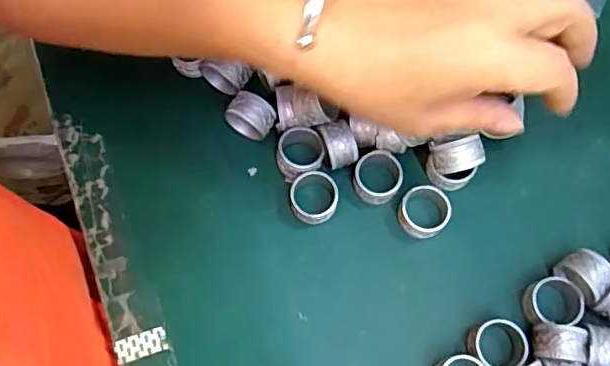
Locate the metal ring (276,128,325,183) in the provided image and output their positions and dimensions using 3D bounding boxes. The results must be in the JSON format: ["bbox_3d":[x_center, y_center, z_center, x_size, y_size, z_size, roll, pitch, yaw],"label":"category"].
[{"bbox_3d":[-0.003,-0.017,0.329,0.028,0.018,0.028,0,70,0],"label":"metal ring"}]

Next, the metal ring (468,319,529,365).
[{"bbox_3d":[0.101,0.087,0.294,0.028,0.016,0.027,0,70,0],"label":"metal ring"}]

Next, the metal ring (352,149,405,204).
[{"bbox_3d":[0.042,-0.003,0.327,0.027,0.018,0.029,0,70,0],"label":"metal ring"}]

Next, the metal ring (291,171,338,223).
[{"bbox_3d":[0.005,0.010,0.322,0.027,0.019,0.027,0,70,0],"label":"metal ring"}]

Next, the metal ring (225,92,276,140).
[{"bbox_3d":[-0.031,-0.039,0.333,0.026,0.025,0.019,27,73,10],"label":"metal ring"}]

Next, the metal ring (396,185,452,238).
[{"bbox_3d":[0.068,0.017,0.320,0.029,0.018,0.027,0,70,0],"label":"metal ring"}]

